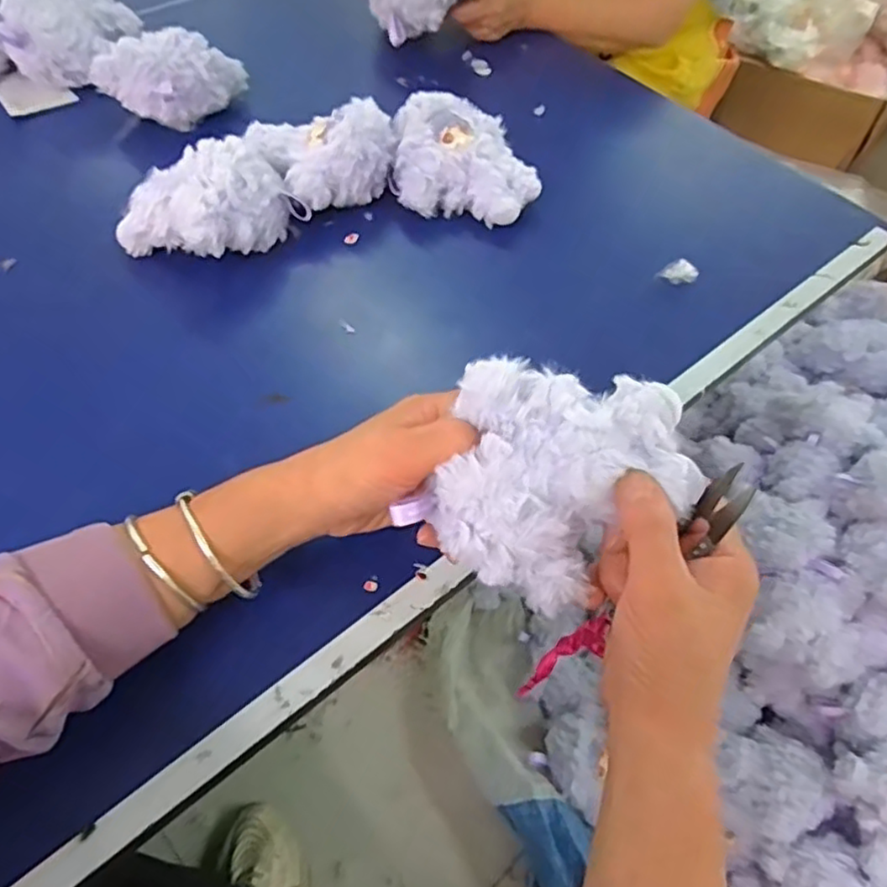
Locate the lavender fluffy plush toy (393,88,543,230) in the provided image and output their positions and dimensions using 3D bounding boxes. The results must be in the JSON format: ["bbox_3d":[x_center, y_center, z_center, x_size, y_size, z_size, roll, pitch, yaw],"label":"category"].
[{"bbox_3d":[0.022,-0.251,0.585,0.127,0.058,0.106,8,57,3],"label":"lavender fluffy plush toy"}]

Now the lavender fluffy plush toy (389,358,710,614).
[{"bbox_3d":[0.056,0.019,0.343,0.119,0.060,0.119,24,91,8],"label":"lavender fluffy plush toy"}]

